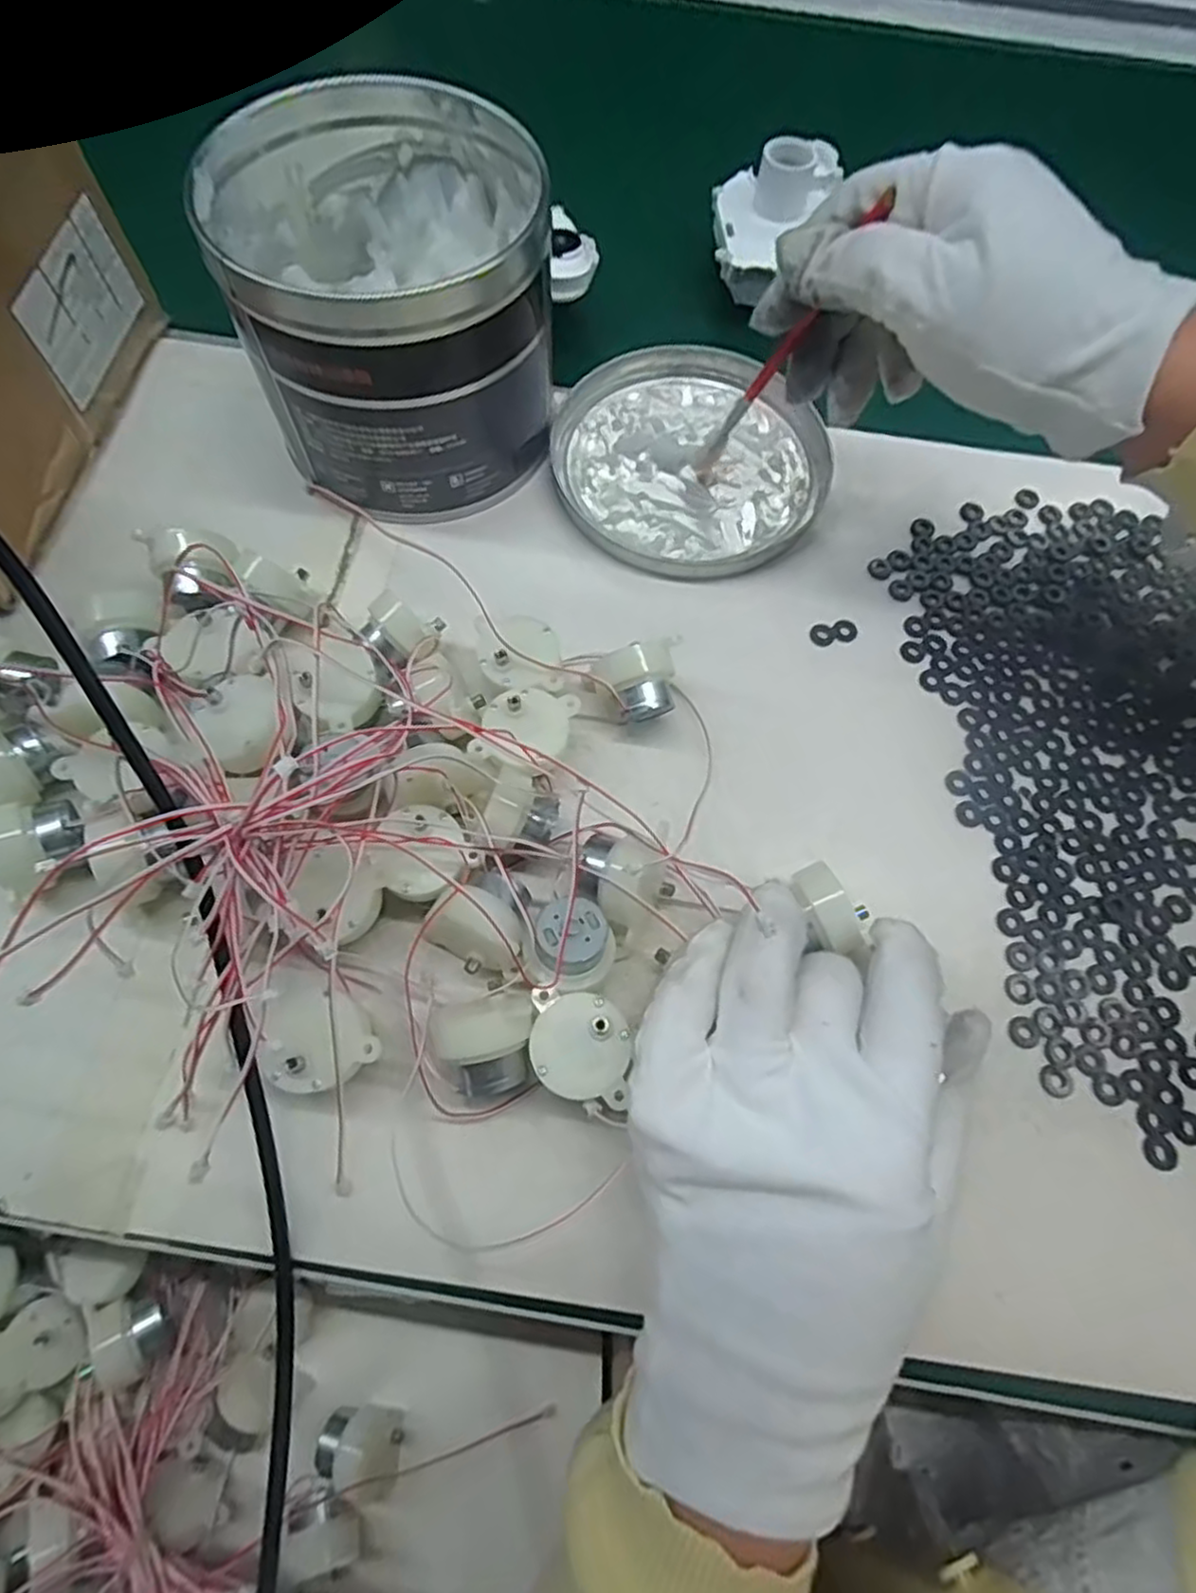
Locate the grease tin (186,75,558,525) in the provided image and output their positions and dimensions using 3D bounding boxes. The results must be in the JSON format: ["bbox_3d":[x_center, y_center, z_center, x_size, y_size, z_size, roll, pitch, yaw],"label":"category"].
[{"bbox_3d":[-0.084,-0.205,0.309,0.123,0.104,0.129,1,67,-1],"label":"grease tin"}]

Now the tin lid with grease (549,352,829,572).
[{"bbox_3d":[0.044,-0.164,0.347,0.128,0.014,0.124,1,67,-1],"label":"tin lid with grease"}]

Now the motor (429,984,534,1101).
[{"bbox_3d":[-0.035,0.082,0.243,0.032,0.024,0.032,-18,69,-9],"label":"motor"}]

